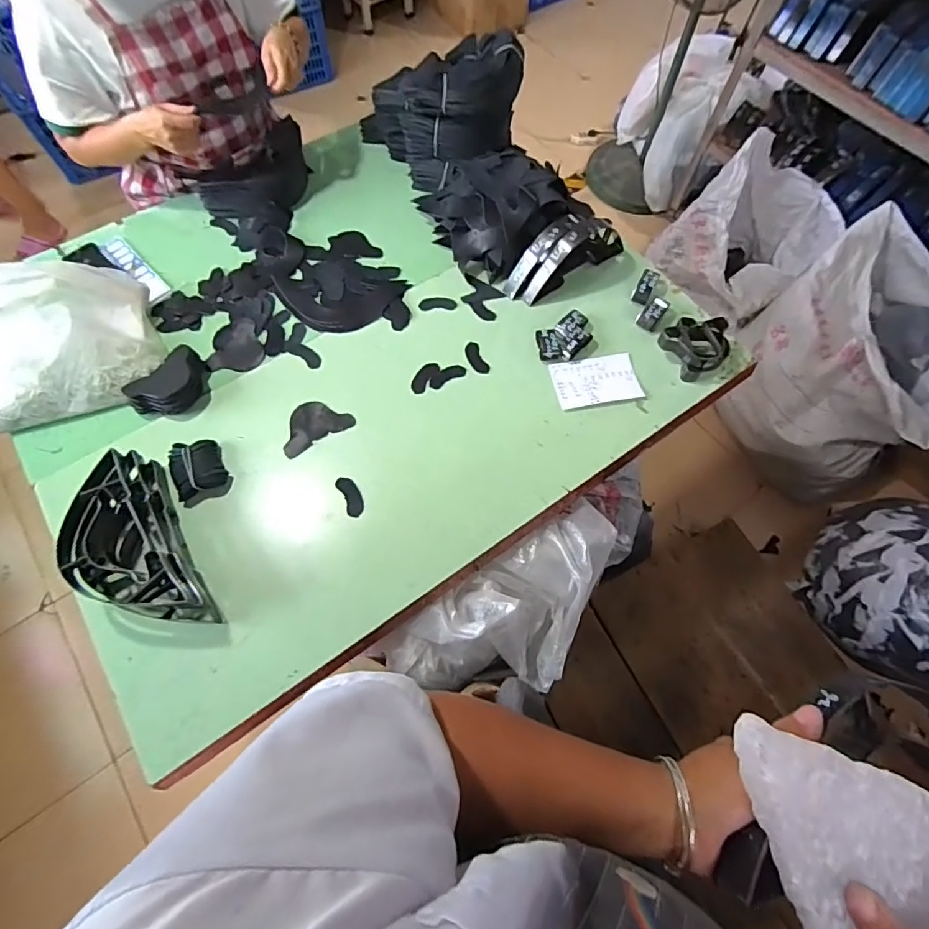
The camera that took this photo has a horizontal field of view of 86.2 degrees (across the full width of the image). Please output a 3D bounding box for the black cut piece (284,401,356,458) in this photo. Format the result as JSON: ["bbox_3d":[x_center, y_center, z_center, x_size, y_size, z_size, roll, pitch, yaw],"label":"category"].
[{"bbox_3d":[-0.265,-0.073,0.871,0.127,0.008,0.079,-29,80,-16],"label":"black cut piece"}]

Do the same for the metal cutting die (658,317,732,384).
[{"bbox_3d":[0.430,-0.225,0.917,0.118,0.055,0.109,1,74,-2],"label":"metal cutting die"}]

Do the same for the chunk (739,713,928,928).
[{"bbox_3d":[0.255,0.239,0.314,0.118,0.030,0.171,-18,76,-7],"label":"chunk"}]

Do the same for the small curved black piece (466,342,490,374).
[{"bbox_3d":[0.023,-0.201,0.939,0.031,0.007,0.072,-23,76,-8],"label":"small curved black piece"}]

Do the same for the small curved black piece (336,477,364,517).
[{"bbox_3d":[-0.187,0.052,0.821,0.032,0.008,0.075,-24,77,-8],"label":"small curved black piece"}]

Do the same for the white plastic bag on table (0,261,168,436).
[{"bbox_3d":[-0.736,-0.214,0.862,0.345,0.147,0.290,-25,77,-8],"label":"white plastic bag on table"}]

